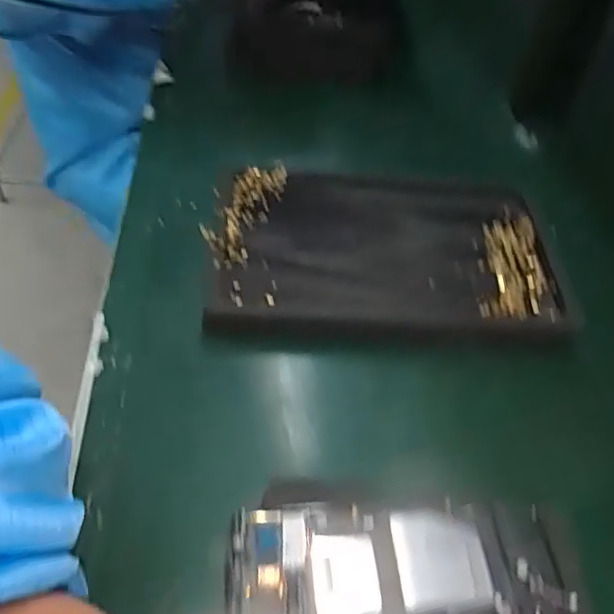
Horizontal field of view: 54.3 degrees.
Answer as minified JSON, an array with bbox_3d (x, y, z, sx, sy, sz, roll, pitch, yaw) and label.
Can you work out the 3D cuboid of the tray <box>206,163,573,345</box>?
[{"bbox_3d":[0.055,-0.045,0.436,0.244,0.022,0.166,0,47,-7],"label":"tray"}]

